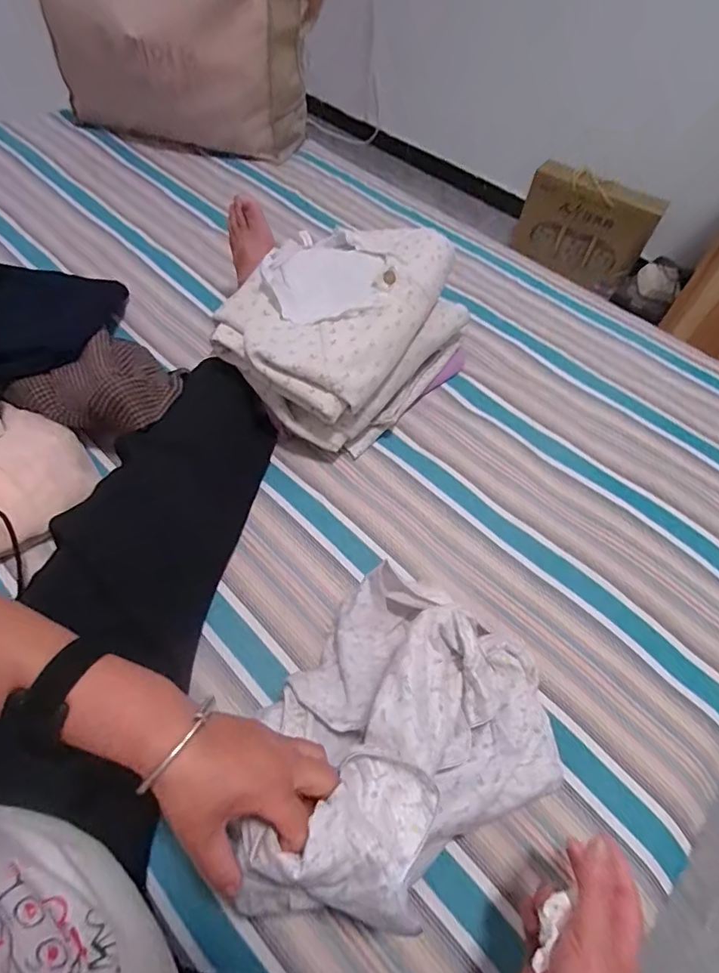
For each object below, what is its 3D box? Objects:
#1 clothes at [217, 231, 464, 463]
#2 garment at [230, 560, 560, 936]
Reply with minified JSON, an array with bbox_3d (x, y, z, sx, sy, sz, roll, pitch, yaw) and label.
[{"bbox_3d":[-0.008,-0.231,0.741,0.249,0.171,0.361,38,60,20],"label":"clothes"},{"bbox_3d":[0.036,0.217,0.413,0.229,0.112,0.275,33,59,16],"label":"garment"}]

